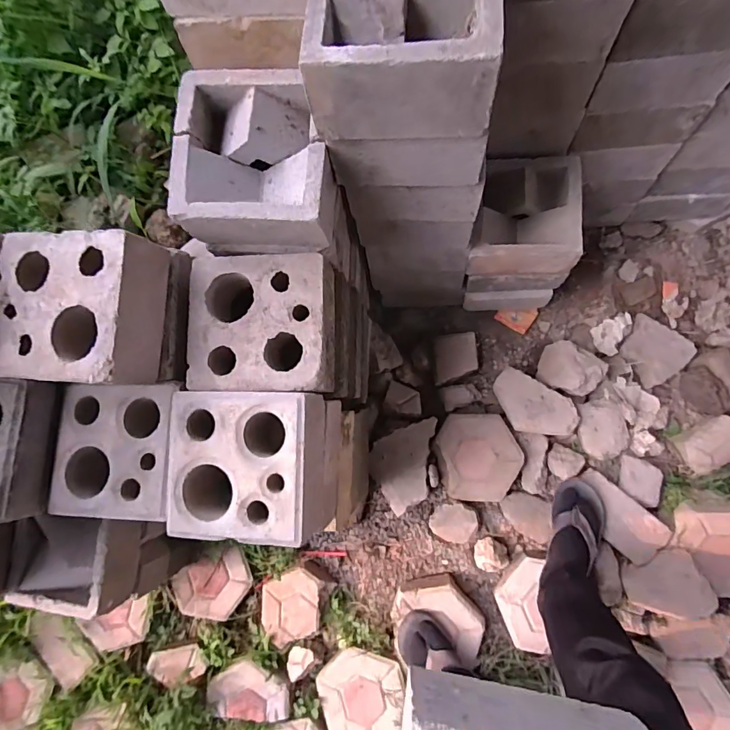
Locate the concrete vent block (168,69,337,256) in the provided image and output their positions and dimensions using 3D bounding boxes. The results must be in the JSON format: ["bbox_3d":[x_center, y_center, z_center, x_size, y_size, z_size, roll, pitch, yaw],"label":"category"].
[{"bbox_3d":[-0.146,-0.275,0.604,0.205,0.118,0.206,3,82,7],"label":"concrete vent block"}]

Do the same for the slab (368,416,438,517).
[{"bbox_3d":[0.114,0.235,1.029,0.198,0.038,0.168,-32,80,1],"label":"slab"}]

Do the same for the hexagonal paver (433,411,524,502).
[{"bbox_3d":[0.270,0.217,1.015,0.184,0.044,0.203,-8,81,5],"label":"hexagonal paver"}]

